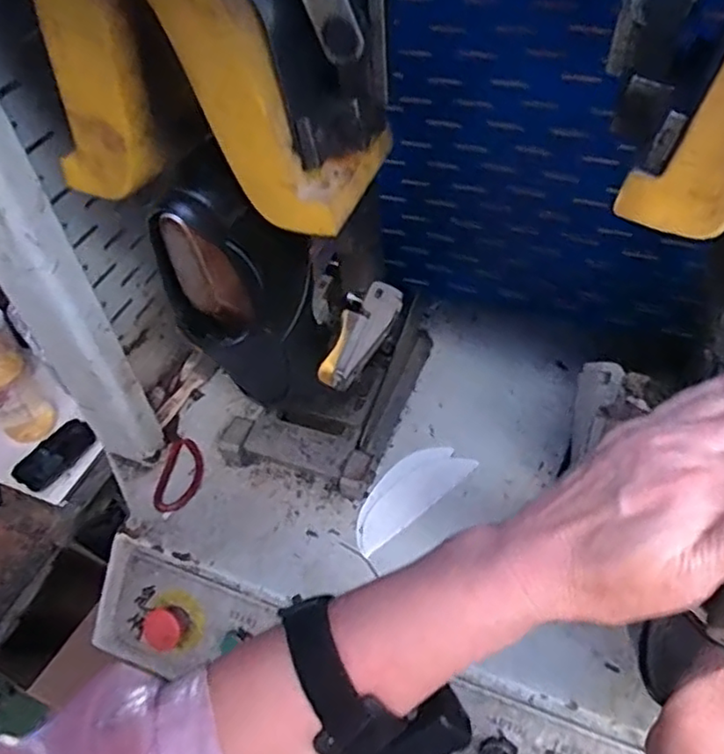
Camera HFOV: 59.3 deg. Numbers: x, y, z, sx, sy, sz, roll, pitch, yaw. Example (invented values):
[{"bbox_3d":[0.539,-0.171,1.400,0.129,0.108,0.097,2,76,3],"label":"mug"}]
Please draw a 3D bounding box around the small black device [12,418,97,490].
[{"bbox_3d":[-0.416,0.103,0.860,0.052,0.025,0.107,26,57,24],"label":"small black device"}]

